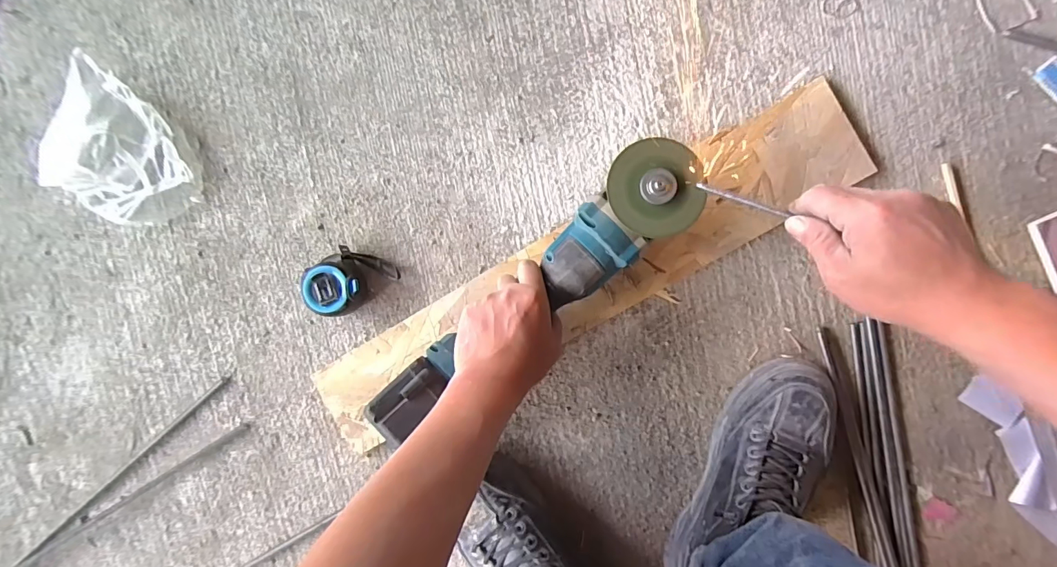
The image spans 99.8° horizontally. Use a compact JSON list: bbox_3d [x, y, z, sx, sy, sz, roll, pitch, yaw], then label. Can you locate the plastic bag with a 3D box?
[{"bbox_3d":[-0.460,-0.138,0.495,0.175,0.033,0.140,41,96,2],"label":"plastic bag"}]

